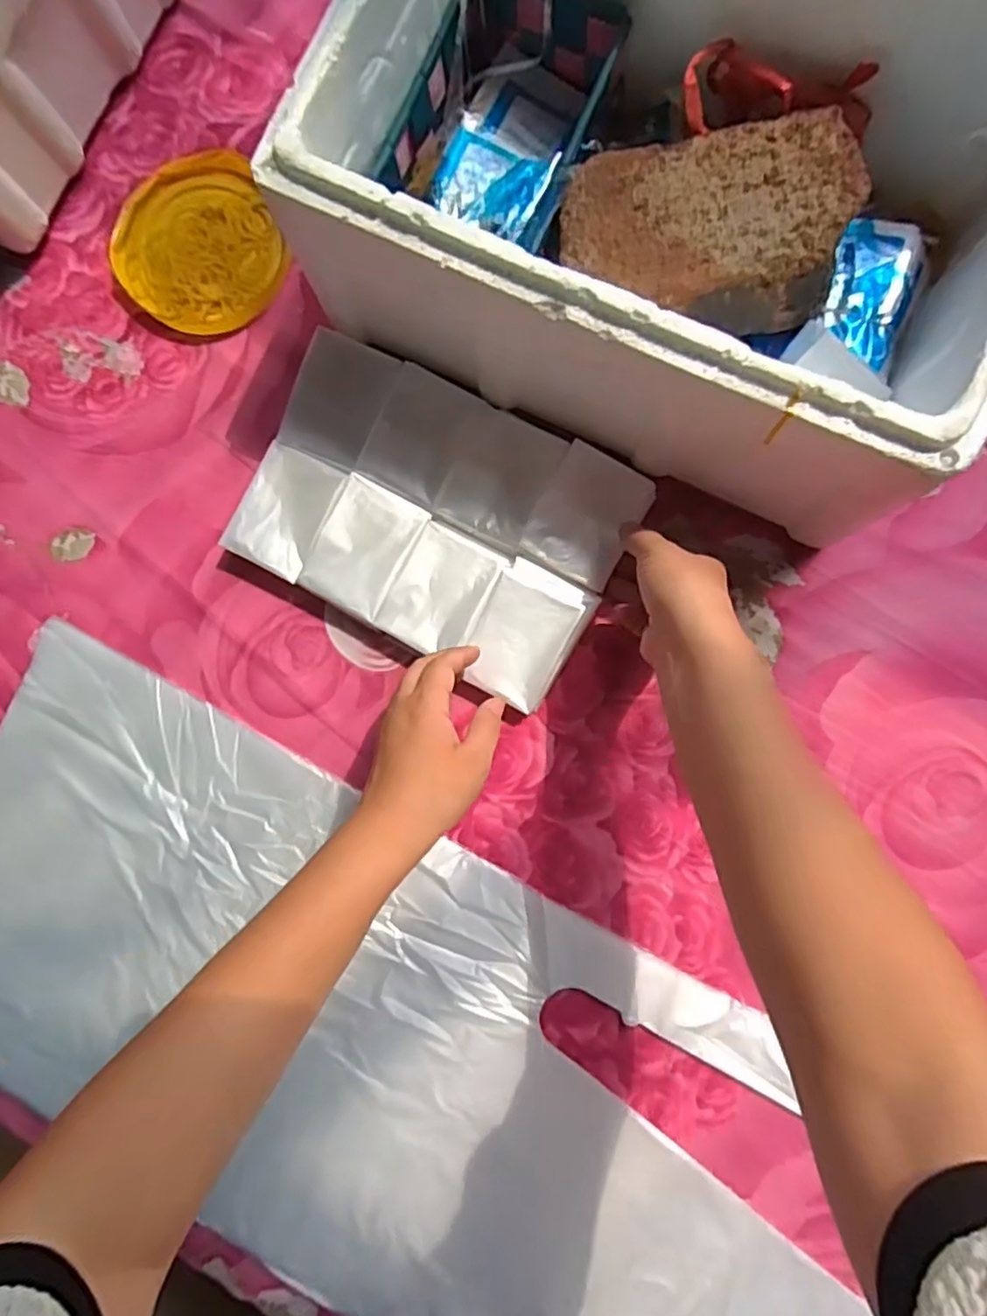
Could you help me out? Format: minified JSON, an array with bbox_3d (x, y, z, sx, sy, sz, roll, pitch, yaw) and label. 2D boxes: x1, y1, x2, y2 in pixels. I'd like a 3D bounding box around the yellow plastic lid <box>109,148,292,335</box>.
[{"bbox_3d":[-0.229,-0.319,0.506,0.124,0.016,0.132,0,85,3],"label":"yellow plastic lid"}]

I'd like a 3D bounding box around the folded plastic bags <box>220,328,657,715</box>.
[{"bbox_3d":[-0.040,-0.097,0.452,0.250,0.030,0.170,27,85,1],"label":"folded plastic bags"}]

